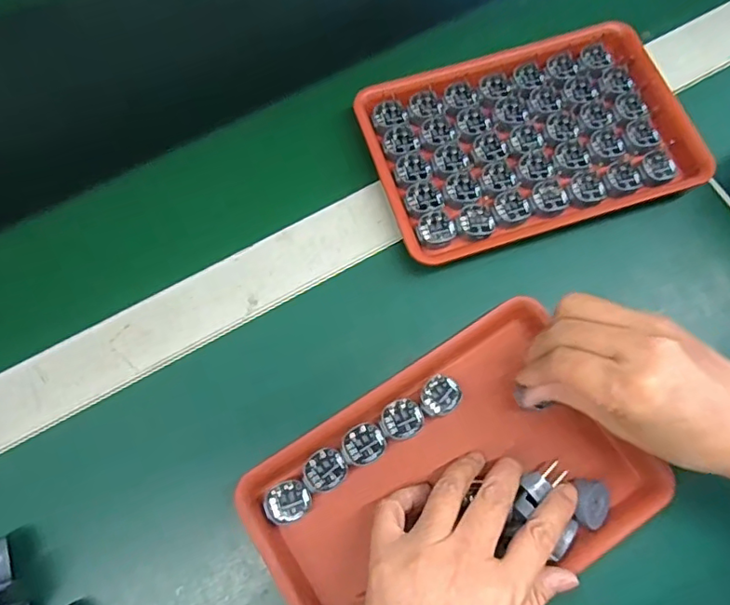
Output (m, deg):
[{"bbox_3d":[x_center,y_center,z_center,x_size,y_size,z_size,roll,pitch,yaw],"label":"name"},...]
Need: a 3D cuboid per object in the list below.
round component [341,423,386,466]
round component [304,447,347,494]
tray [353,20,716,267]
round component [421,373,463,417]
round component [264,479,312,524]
[{"bbox_3d":[-0.001,0.092,0.358,0.028,0.004,0.025,-22,72,-6],"label":"round component"},{"bbox_3d":[-0.025,0.107,0.354,0.027,0.004,0.025,0,71,1],"label":"round component"},{"bbox_3d":[0.123,-0.129,0.429,0.234,0.020,0.160,-17,74,-5],"label":"tray"},{"bbox_3d":[0.050,0.062,0.370,0.028,0.008,0.025,-42,76,-12],"label":"round component"},{"bbox_3d":[-0.048,0.126,0.348,0.028,0.004,0.024,-22,72,-6],"label":"round component"}]

